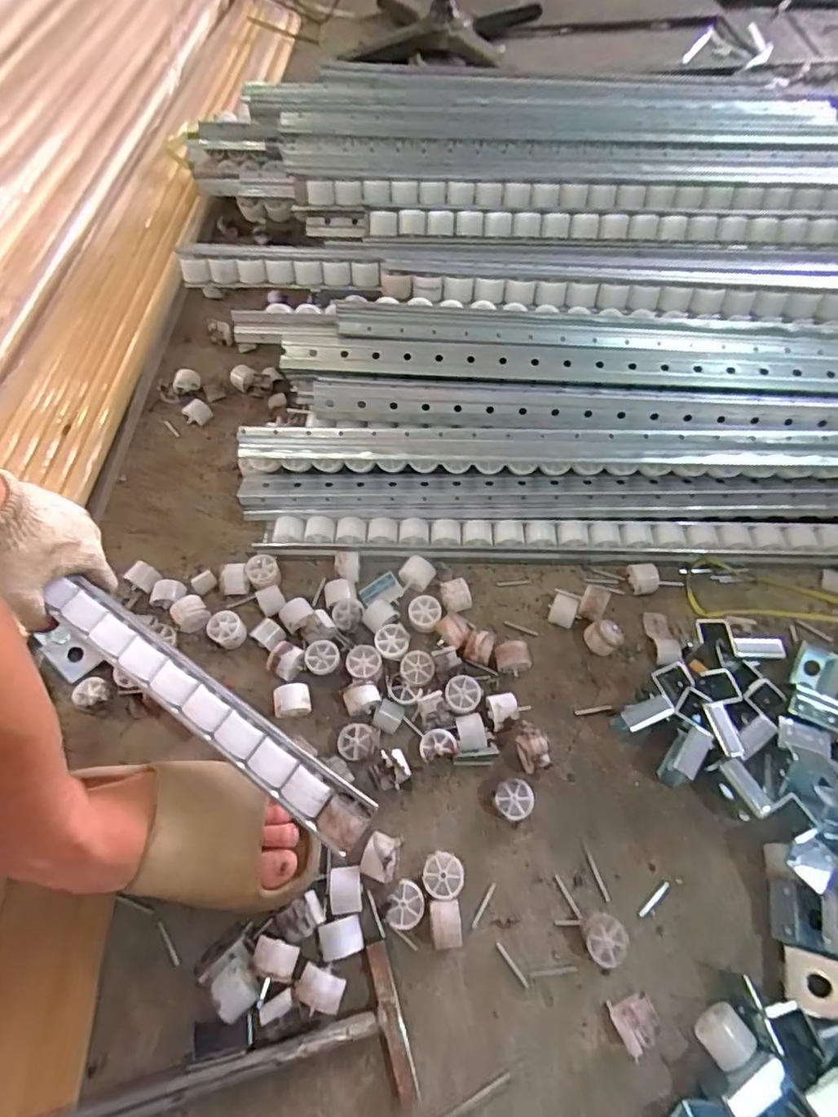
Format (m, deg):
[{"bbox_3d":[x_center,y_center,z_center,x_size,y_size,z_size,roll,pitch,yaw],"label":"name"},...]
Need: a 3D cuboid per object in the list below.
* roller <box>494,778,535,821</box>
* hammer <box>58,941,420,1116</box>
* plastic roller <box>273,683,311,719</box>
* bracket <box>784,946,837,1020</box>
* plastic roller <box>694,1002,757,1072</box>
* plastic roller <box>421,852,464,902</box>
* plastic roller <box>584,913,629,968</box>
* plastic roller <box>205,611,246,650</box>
[{"bbox_3d":[0.088,0.223,0.513,0.035,0.027,0.034,-1,59,1],"label":"roller"},{"bbox_3d":[-0.155,0.395,0.410,0.295,0.034,0.097,-16,60,-8],"label":"hammer"},{"bbox_3d":[-0.125,0.142,0.551,0.035,0.028,0.027,-13,60,-7],"label":"plastic roller"},{"bbox_3d":[0.320,0.338,0.432,0.058,0.028,0.043,-3,43,34],"label":"bracket"},{"bbox_3d":[0.234,0.366,0.426,0.036,0.025,0.031,-24,62,-13],"label":"plastic roller"},{"bbox_3d":[0.021,0.277,0.484,0.035,0.024,0.034,-3,59,0],"label":"plastic roller"},{"bbox_3d":[0.154,0.316,0.461,0.034,0.021,0.035,-1,59,1],"label":"plastic roller"},{"bbox_3d":[-0.206,0.078,0.598,0.040,0.023,0.034,37,67,21],"label":"plastic roller"}]

